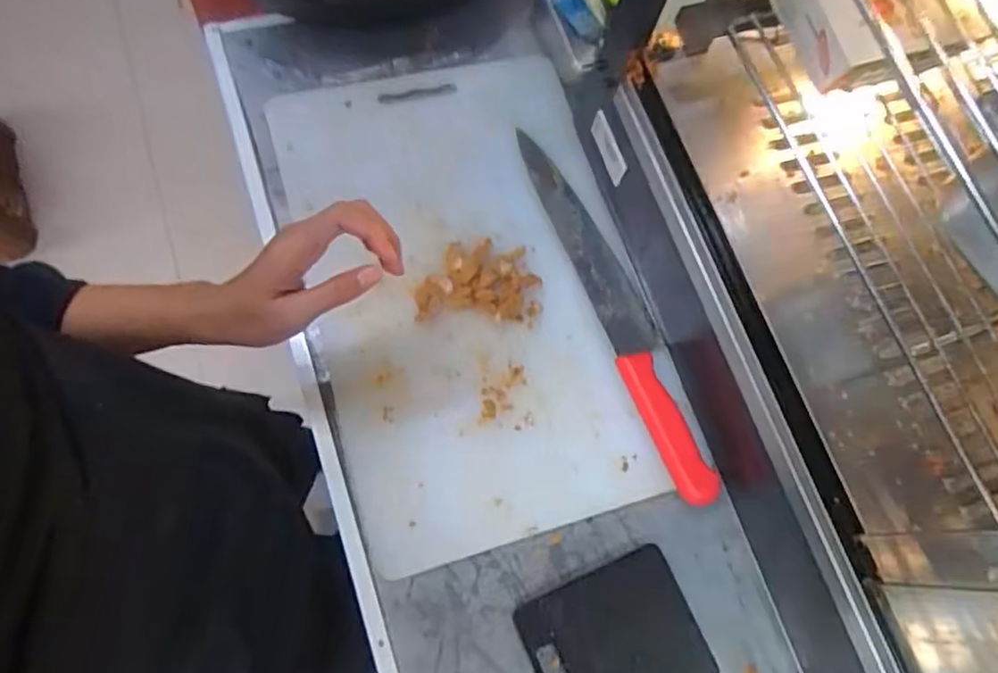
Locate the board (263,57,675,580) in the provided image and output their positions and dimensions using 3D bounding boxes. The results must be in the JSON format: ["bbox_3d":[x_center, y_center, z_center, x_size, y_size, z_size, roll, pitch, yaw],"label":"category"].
[{"bbox_3d":[-0.025,-0.044,0.569,0.265,0.021,0.422,-13,73,-11],"label":"board"}]

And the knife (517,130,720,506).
[{"bbox_3d":[0.102,-0.030,0.581,0.044,0.016,0.355,-19,73,-11],"label":"knife"}]

